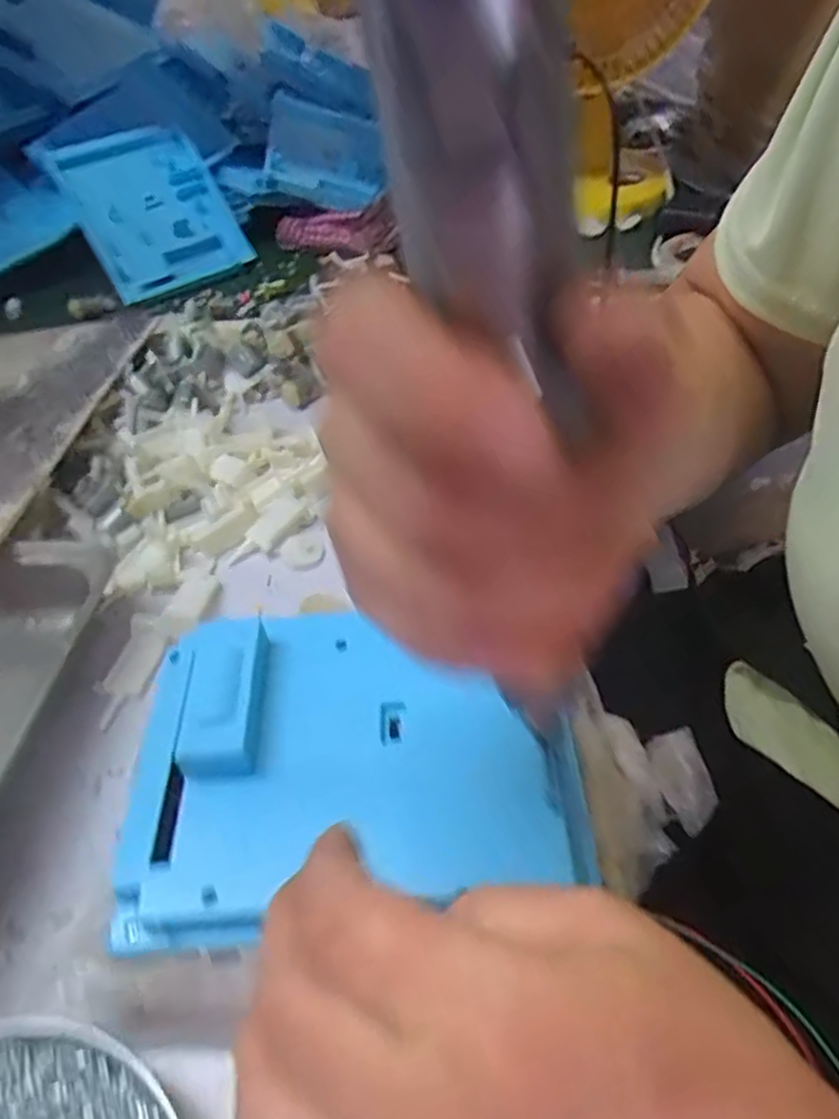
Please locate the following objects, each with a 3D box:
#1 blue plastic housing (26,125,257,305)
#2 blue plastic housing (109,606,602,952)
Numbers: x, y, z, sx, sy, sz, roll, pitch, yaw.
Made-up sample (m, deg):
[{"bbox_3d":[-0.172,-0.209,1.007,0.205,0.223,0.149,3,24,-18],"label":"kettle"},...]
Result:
[{"bbox_3d":[-0.247,-0.327,0.683,0.133,0.033,0.155,-30,91,-23],"label":"blue plastic housing"},{"bbox_3d":[-0.028,0.066,0.268,0.156,0.023,0.116,-6,49,-2],"label":"blue plastic housing"}]

